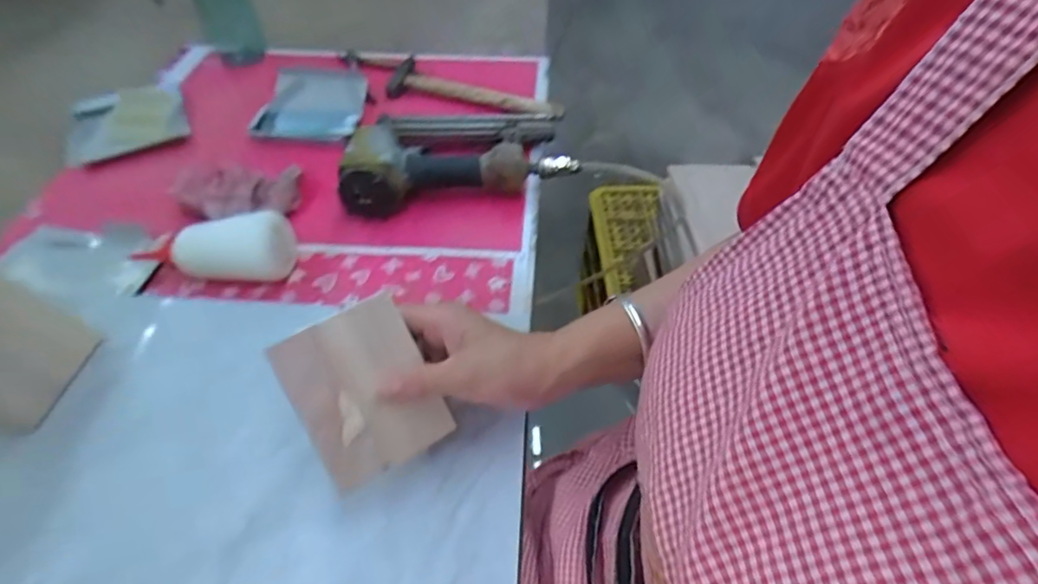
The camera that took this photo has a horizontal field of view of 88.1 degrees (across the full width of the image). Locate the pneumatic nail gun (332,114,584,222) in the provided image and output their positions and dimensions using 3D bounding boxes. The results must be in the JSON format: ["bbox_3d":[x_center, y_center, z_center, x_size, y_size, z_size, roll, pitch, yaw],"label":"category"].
[{"bbox_3d":[-0.075,-0.161,0.611,0.252,0.064,0.151,-12,51,-12],"label":"pneumatic nail gun"}]

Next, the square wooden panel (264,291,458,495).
[{"bbox_3d":[-0.103,0.066,0.359,0.084,0.009,0.107,-28,94,-19],"label":"square wooden panel"}]

